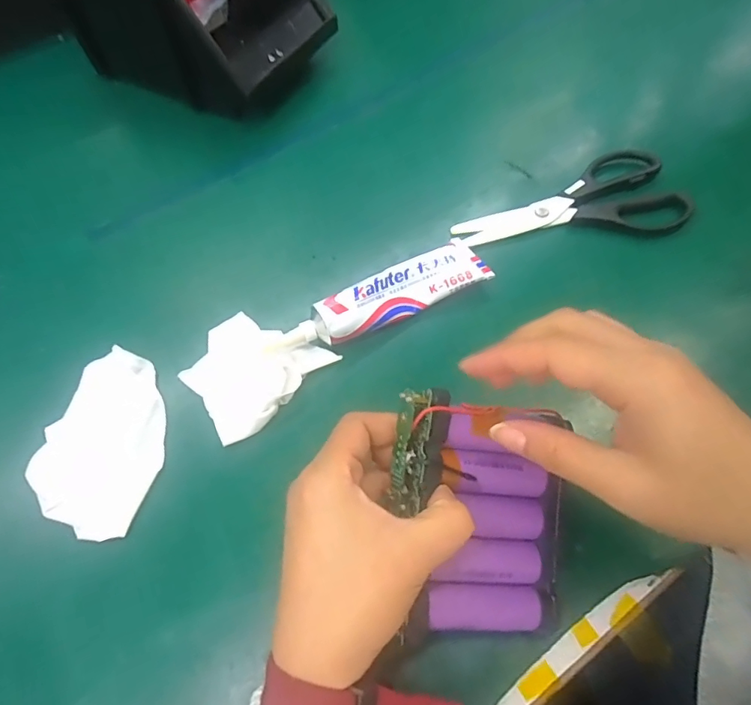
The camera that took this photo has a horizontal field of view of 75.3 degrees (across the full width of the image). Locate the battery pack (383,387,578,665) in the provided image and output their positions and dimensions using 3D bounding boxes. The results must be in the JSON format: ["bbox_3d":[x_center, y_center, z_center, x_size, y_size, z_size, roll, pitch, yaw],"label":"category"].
[{"bbox_3d":[0.054,0.080,0.247,0.087,0.020,0.115,4,84,-18],"label":"battery pack"}]

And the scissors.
[{"bbox_3d":[0.158,-0.128,0.408,0.185,0.018,0.084,-4,60,1],"label":"scissors"}]

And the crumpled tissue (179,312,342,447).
[{"bbox_3d":[-0.089,0.008,0.341,0.080,0.020,0.090,38,69,21],"label":"crumpled tissue"}]

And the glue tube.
[{"bbox_3d":[0.004,-0.040,0.358,0.164,0.031,0.040,-24,62,-10],"label":"glue tube"}]

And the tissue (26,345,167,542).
[{"bbox_3d":[-0.178,0.056,0.323,0.071,0.016,0.122,0,60,3],"label":"tissue"}]

